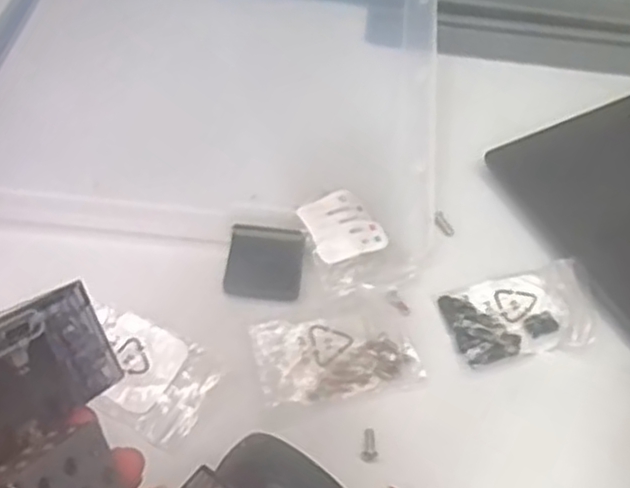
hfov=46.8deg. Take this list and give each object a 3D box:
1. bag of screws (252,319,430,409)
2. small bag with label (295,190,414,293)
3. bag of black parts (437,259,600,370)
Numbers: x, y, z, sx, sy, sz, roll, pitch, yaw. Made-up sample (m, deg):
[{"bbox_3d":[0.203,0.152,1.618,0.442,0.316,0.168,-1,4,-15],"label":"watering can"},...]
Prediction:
[{"bbox_3d":[0.011,0.049,0.334,0.074,0.015,0.037,-10,55,-11],"label":"bag of screws"},{"bbox_3d":[0.017,0.001,0.366,0.042,0.017,0.057,-27,60,-22],"label":"small bag with label"},{"bbox_3d":[0.101,0.034,0.354,0.071,0.014,0.042,-7,54,-9],"label":"bag of black parts"}]

